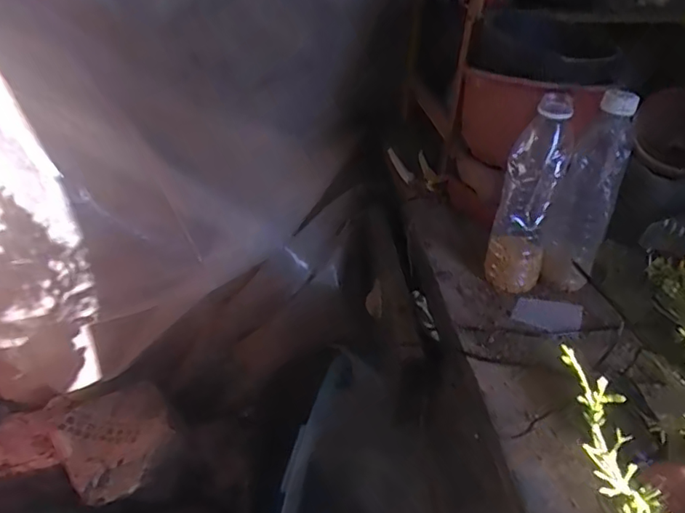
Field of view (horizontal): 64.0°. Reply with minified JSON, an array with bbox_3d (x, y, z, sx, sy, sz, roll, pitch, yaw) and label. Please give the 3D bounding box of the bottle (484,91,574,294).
[{"bbox_3d":[0.189,-0.057,0.558,0.057,0.194,0.049,16,38,18],"label":"bottle"}]

